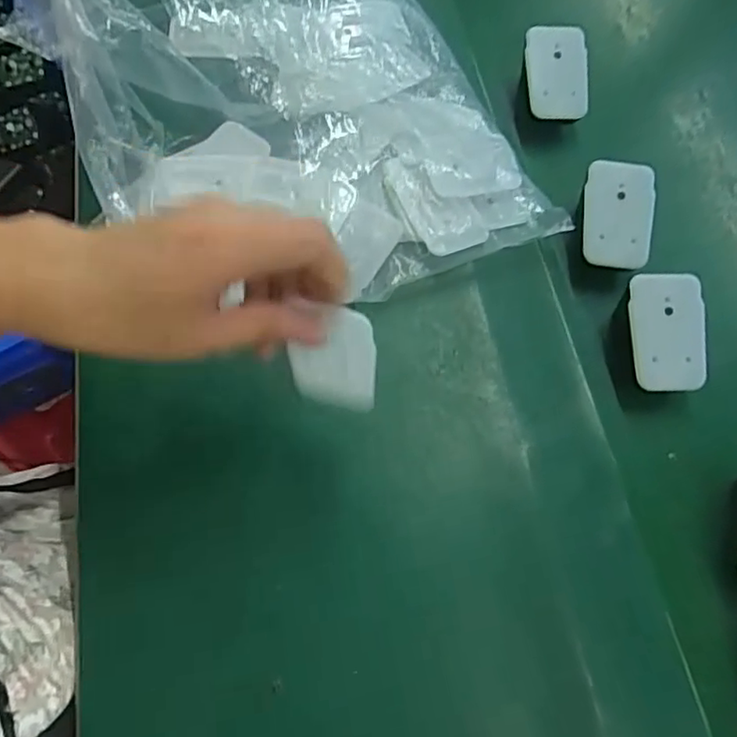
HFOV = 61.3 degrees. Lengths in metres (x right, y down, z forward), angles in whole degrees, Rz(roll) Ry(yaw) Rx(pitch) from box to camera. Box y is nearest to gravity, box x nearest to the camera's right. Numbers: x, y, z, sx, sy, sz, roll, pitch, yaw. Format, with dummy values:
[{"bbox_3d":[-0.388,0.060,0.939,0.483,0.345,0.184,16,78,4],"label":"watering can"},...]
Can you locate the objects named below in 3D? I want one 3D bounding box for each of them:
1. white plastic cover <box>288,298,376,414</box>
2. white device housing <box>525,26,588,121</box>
[{"bbox_3d":[-0.017,-0.003,0.290,0.039,0.068,0.004,4,50,1],"label":"white plastic cover"},{"bbox_3d":[0.134,-0.209,0.439,0.043,0.012,0.062,-1,94,-3],"label":"white device housing"}]

